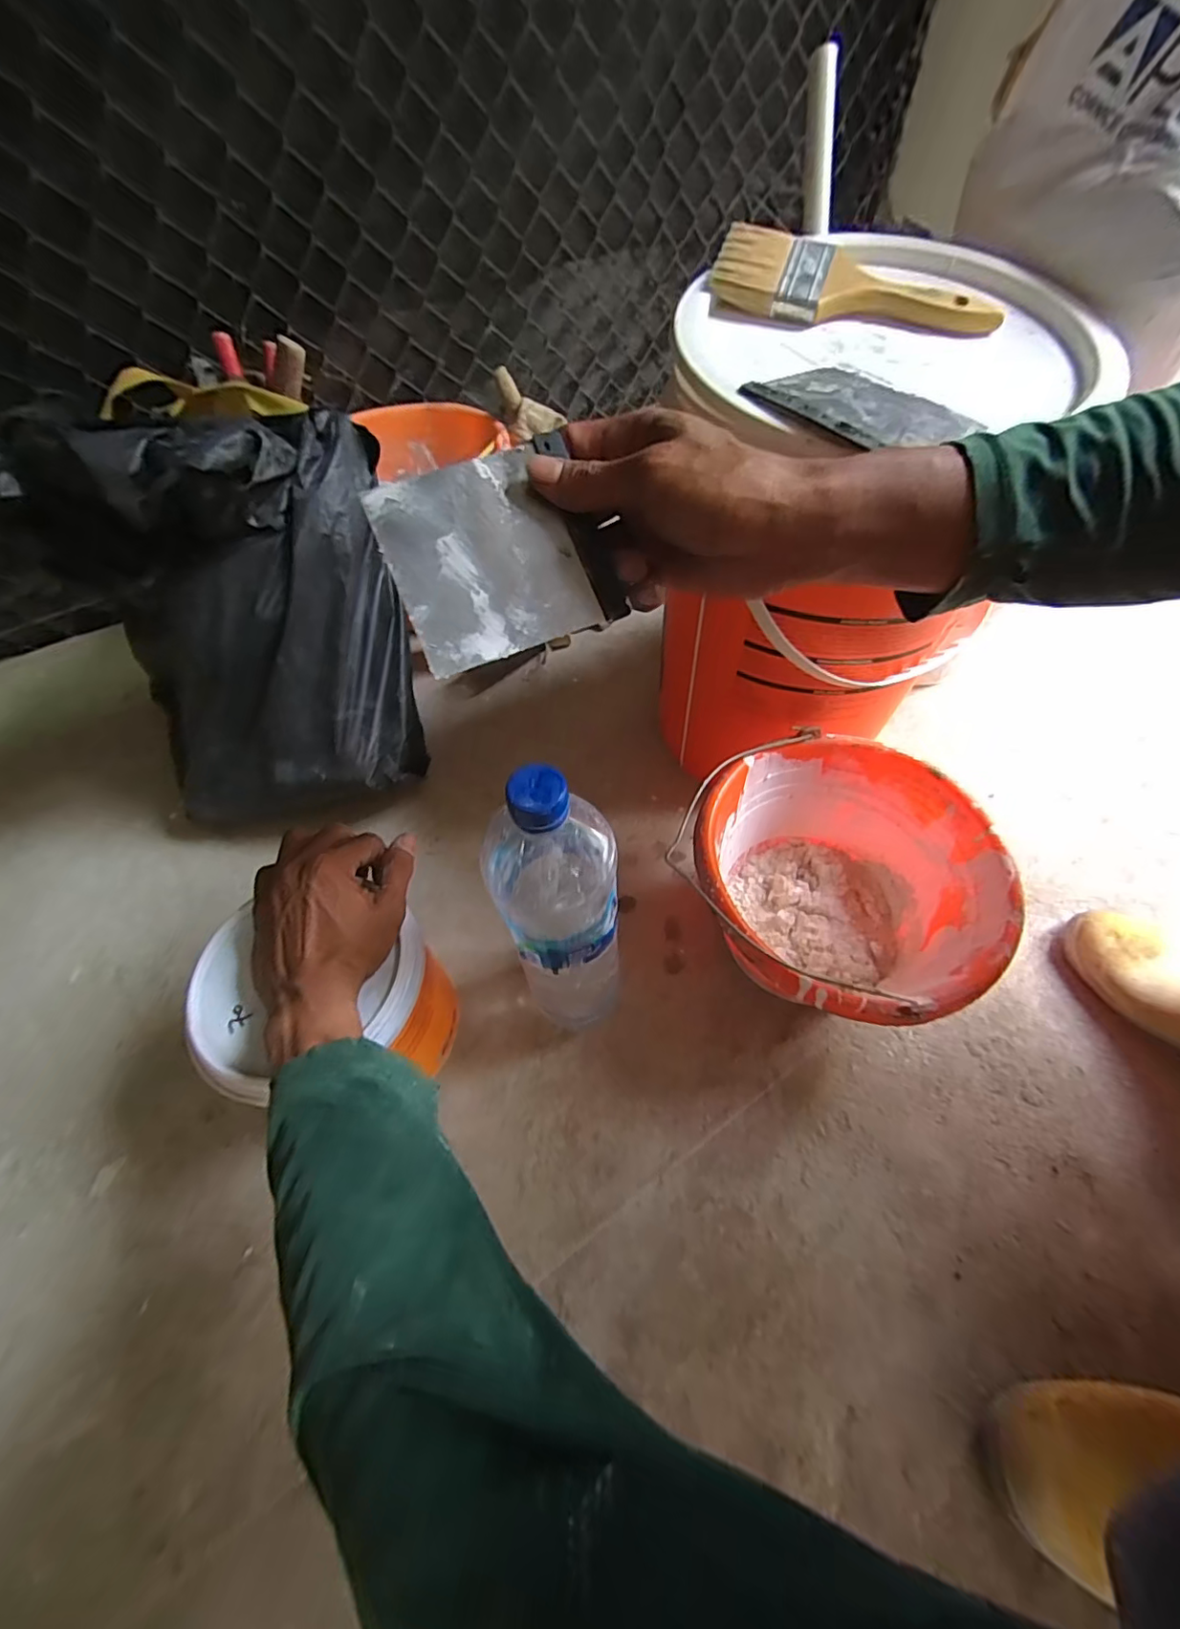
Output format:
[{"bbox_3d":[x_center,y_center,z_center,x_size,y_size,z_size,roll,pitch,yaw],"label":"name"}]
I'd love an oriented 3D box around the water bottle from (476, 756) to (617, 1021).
[{"bbox_3d":[-0.010,0.089,0.406,0.069,0.322,0.070,4,58,5],"label":"water bottle"}]

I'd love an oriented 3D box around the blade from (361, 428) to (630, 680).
[{"bbox_3d":[-0.045,-0.131,0.277,0.105,0.004,0.098,-23,90,-9],"label":"blade"}]

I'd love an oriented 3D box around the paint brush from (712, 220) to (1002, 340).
[{"bbox_3d":[0.197,-0.393,0.411,0.206,0.015,0.064,14,84,3],"label":"paint brush"}]

